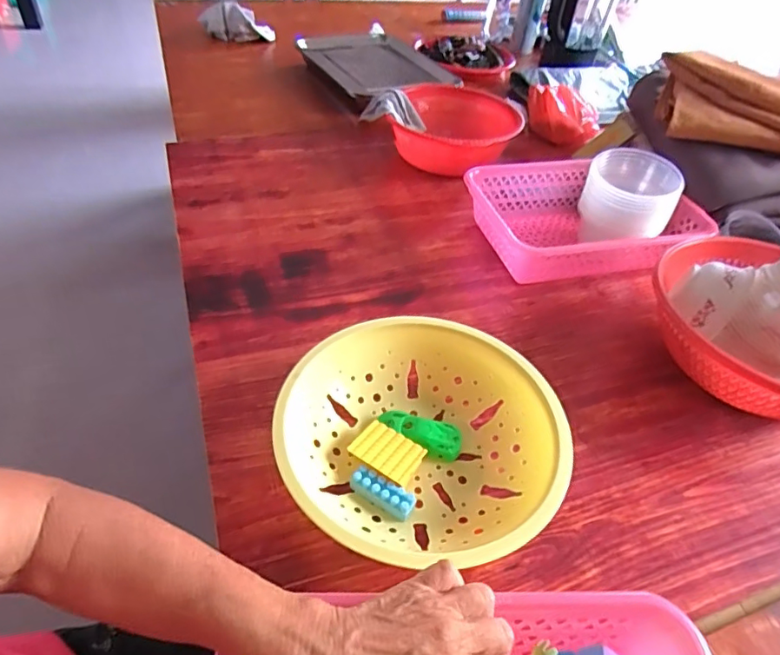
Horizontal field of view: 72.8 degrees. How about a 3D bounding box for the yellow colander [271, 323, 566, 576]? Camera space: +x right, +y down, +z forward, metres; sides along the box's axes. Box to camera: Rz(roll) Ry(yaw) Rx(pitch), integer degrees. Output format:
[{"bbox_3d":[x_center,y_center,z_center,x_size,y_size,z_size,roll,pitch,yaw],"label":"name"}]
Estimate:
[{"bbox_3d":[0.028,0.100,0.488,0.239,0.065,0.242,4,44,-3],"label":"yellow colander"}]

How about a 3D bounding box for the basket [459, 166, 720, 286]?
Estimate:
[{"bbox_3d":[0.272,-0.148,0.761,0.298,0.083,0.232,-8,46,-15],"label":"basket"}]

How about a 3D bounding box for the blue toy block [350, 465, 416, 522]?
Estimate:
[{"bbox_3d":[-0.007,0.146,0.466,0.058,0.017,0.023,28,48,21],"label":"blue toy block"}]

